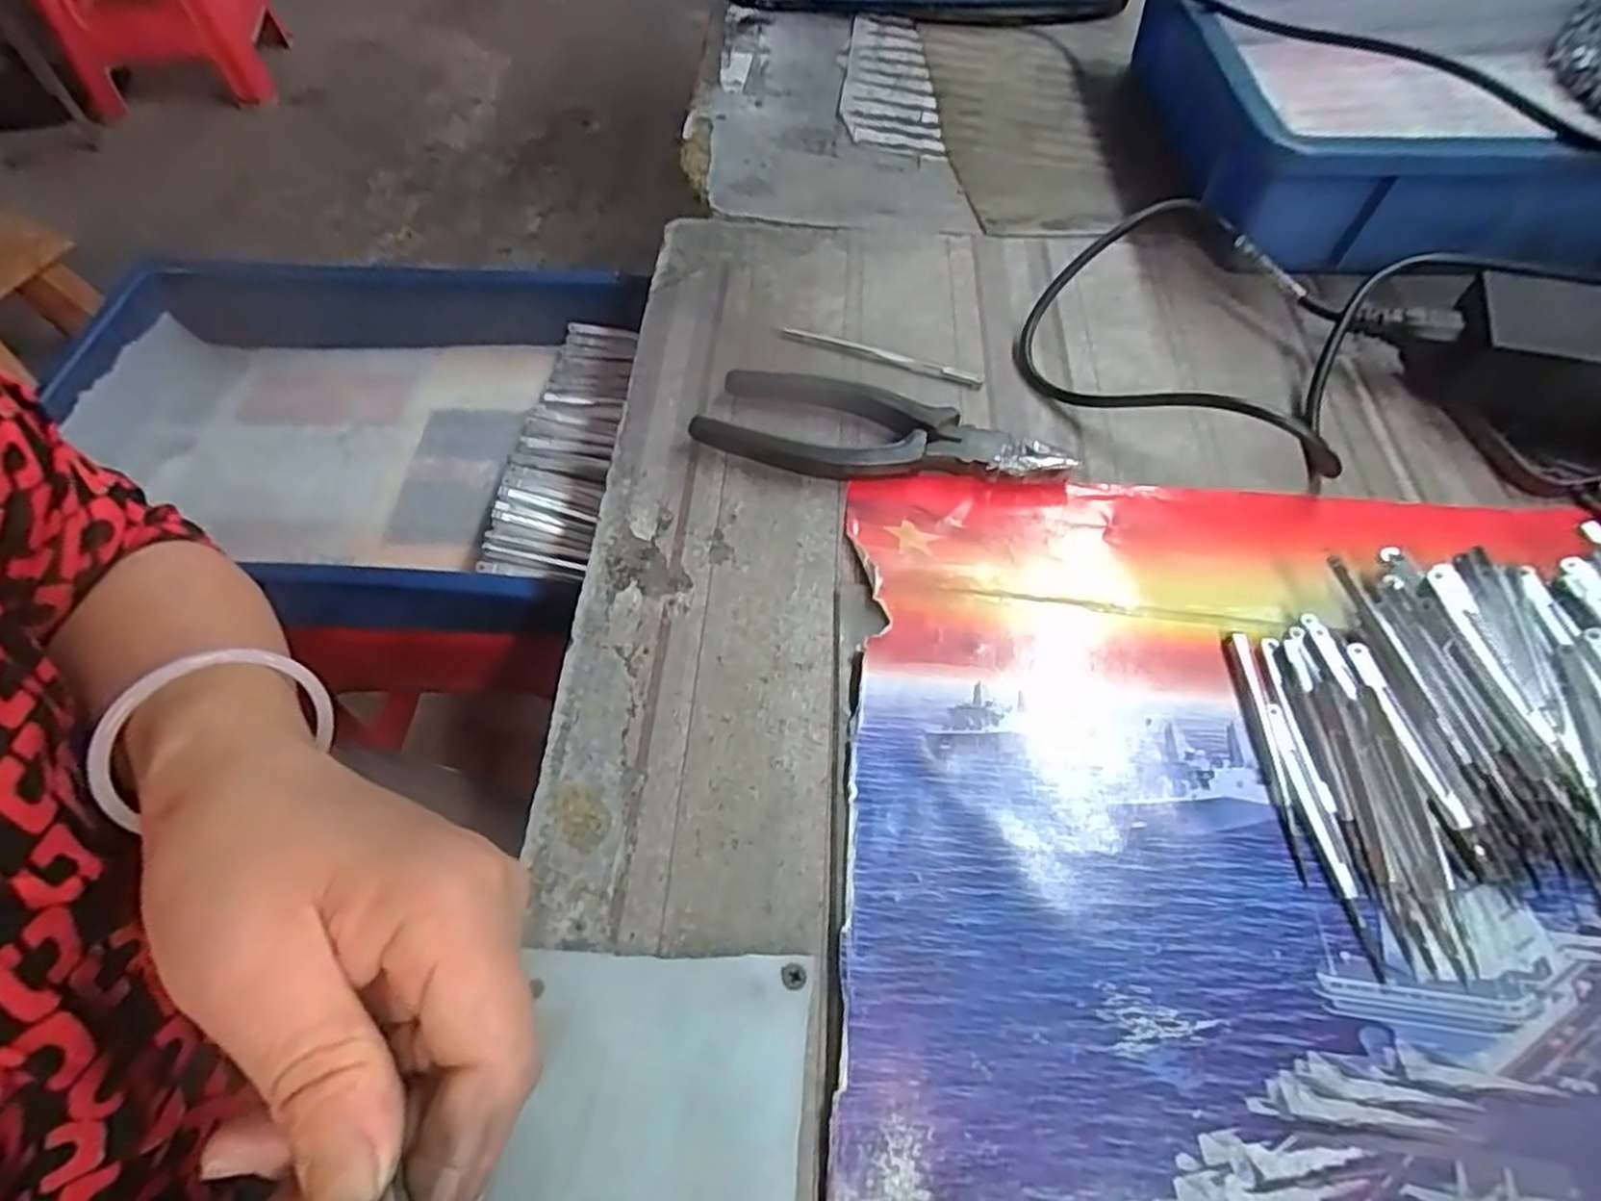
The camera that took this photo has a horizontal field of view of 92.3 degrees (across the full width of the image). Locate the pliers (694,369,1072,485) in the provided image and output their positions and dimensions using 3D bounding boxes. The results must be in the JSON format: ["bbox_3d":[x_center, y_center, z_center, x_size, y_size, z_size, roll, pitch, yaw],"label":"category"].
[{"bbox_3d":[0.037,-0.074,0.350,0.159,0.016,0.055,17,59,9],"label":"pliers"}]

